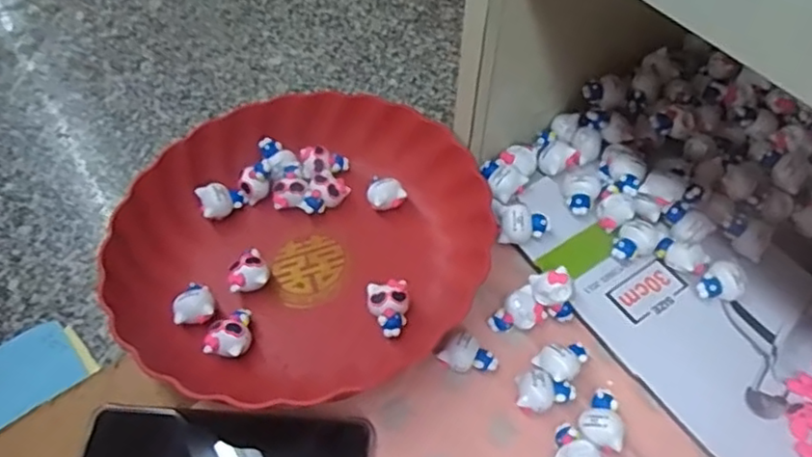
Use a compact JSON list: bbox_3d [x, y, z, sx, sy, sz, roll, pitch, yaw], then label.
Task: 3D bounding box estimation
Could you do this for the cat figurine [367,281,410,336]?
[{"bbox_3d":[-0.011,0.052,0.412,0.025,0.022,0.033,-6,57,-3],"label":"cat figurine"}]

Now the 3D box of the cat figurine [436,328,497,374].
[{"bbox_3d":[0.038,0.081,0.400,0.032,0.019,0.025,35,64,22],"label":"cat figurine"}]

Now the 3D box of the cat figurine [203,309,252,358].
[{"bbox_3d":[-0.110,0.064,0.406,0.025,0.019,0.032,7,57,6],"label":"cat figurine"}]

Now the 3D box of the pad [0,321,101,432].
[{"bbox_3d":[-0.244,0.095,0.407,0.081,0.011,0.055,-36,63,-20],"label":"pad"}]

